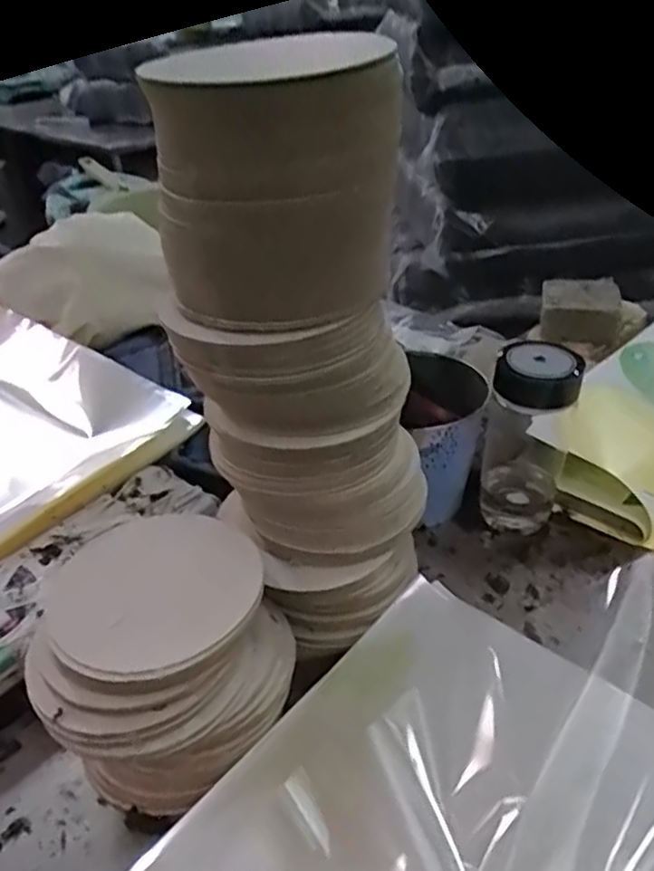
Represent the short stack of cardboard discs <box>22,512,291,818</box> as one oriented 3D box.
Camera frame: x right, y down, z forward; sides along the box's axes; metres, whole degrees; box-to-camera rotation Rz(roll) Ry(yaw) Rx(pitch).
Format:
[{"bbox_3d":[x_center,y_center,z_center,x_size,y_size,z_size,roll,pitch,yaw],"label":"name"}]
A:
[{"bbox_3d":[-0.111,0.158,0.487,0.176,0.119,0.136,-27,41,-31],"label":"short stack of cardboard discs"}]

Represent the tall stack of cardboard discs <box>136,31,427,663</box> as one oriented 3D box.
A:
[{"bbox_3d":[-0.019,-0.062,0.509,0.172,0.427,0.187,-5,34,-3],"label":"tall stack of cardboard discs"}]

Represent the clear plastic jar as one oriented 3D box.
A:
[{"bbox_3d":[0.199,-0.004,0.675,0.077,0.190,0.093,9,36,17],"label":"clear plastic jar"}]

